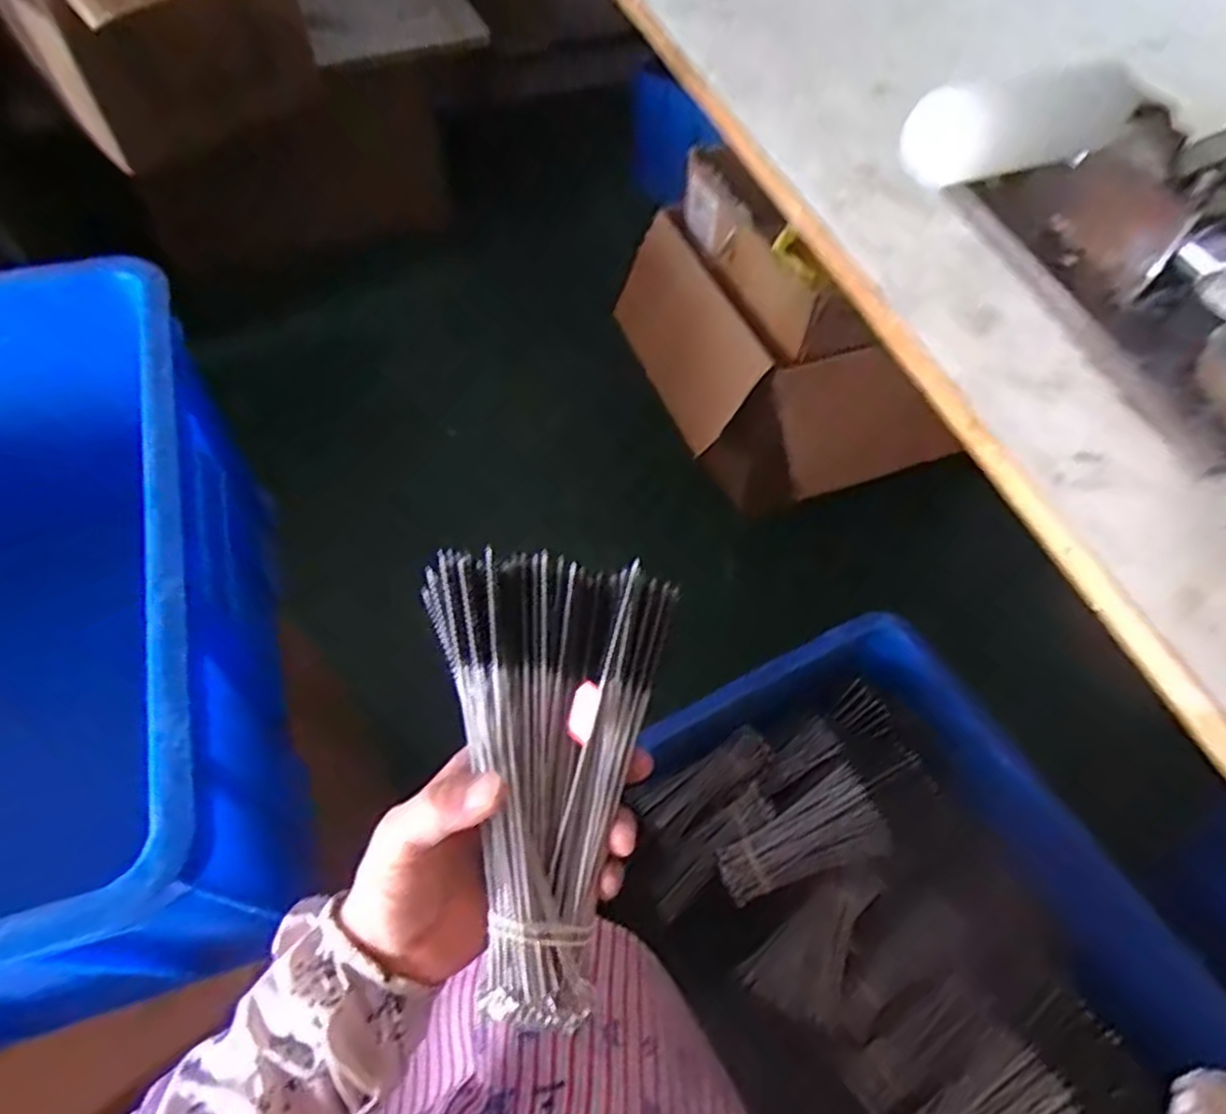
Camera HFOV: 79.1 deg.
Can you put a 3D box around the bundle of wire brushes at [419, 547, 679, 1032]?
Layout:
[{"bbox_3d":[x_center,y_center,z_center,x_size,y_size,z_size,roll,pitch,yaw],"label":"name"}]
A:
[{"bbox_3d":[-0.029,0.094,0.329,0.106,0.028,0.191,-1,74,1],"label":"bundle of wire brushes"}]

